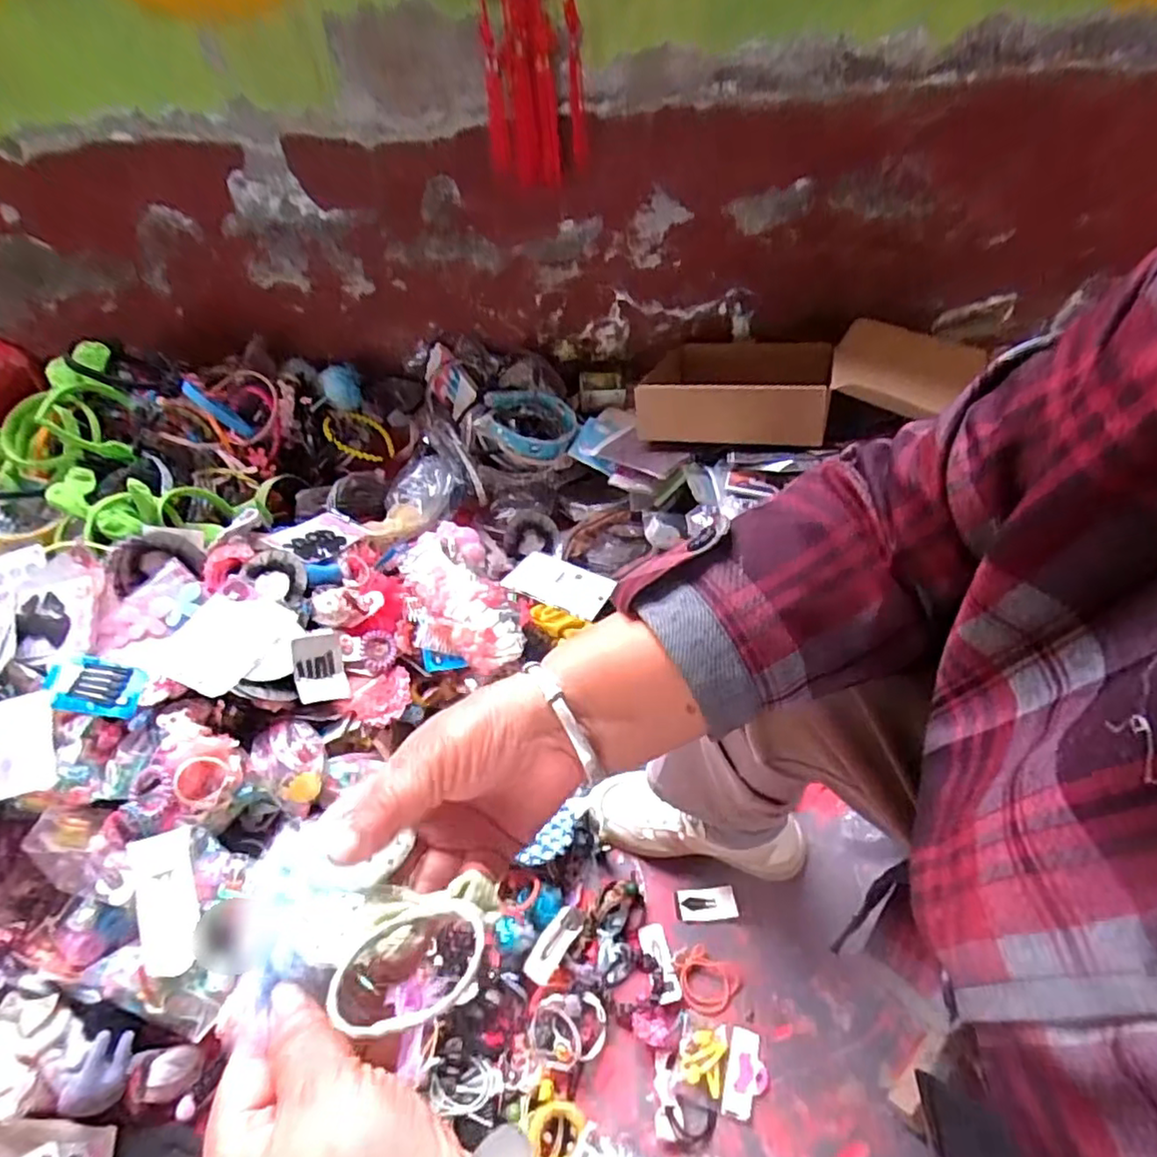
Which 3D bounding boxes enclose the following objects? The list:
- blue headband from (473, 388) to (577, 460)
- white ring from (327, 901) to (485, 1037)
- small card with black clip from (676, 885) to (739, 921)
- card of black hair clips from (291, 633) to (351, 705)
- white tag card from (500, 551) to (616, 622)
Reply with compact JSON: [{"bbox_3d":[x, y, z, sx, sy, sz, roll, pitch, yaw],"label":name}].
[{"bbox_3d":[-0.083,-0.255,1.049,0.158,0.044,0.123,14,62,-4],"label":"blue headband"},{"bbox_3d":[-0.062,0.143,0.237,0.056,0.006,0.045,-12,20,-17],"label":"white ring"},{"bbox_3d":[0.141,0.355,0.705,0.063,0.004,0.033,-5,40,-1],"label":"small card with black clip"},{"bbox_3d":[-0.319,0.110,0.795,0.062,0.010,0.086,0,68,-43],"label":"card of black hair clips"},{"bbox_3d":[-0.024,0.008,0.915,0.147,0.010,0.099,23,40,22],"label":"white tag card"}]

